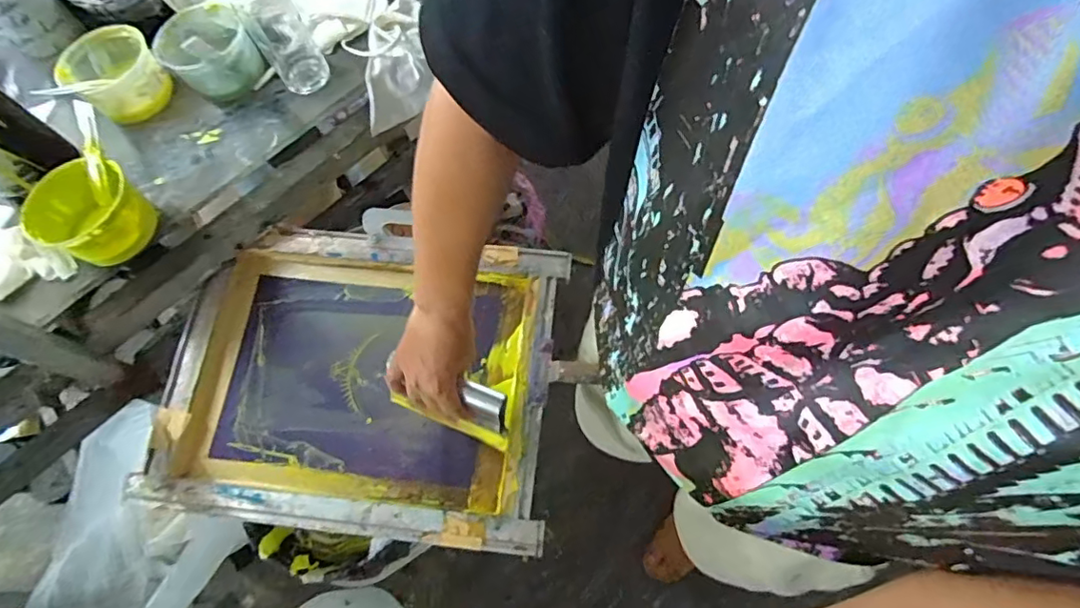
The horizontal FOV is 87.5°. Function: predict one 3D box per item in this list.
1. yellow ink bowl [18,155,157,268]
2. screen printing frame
[{"bbox_3d":[-0.517,-0.100,0.658,0.114,0.067,0.118,-42,68,-12],"label":"yellow ink bowl"},{"bbox_3d":[-0.222,0.089,0.721,0.490,0.061,0.378,4,67,9],"label":"screen printing frame"}]

